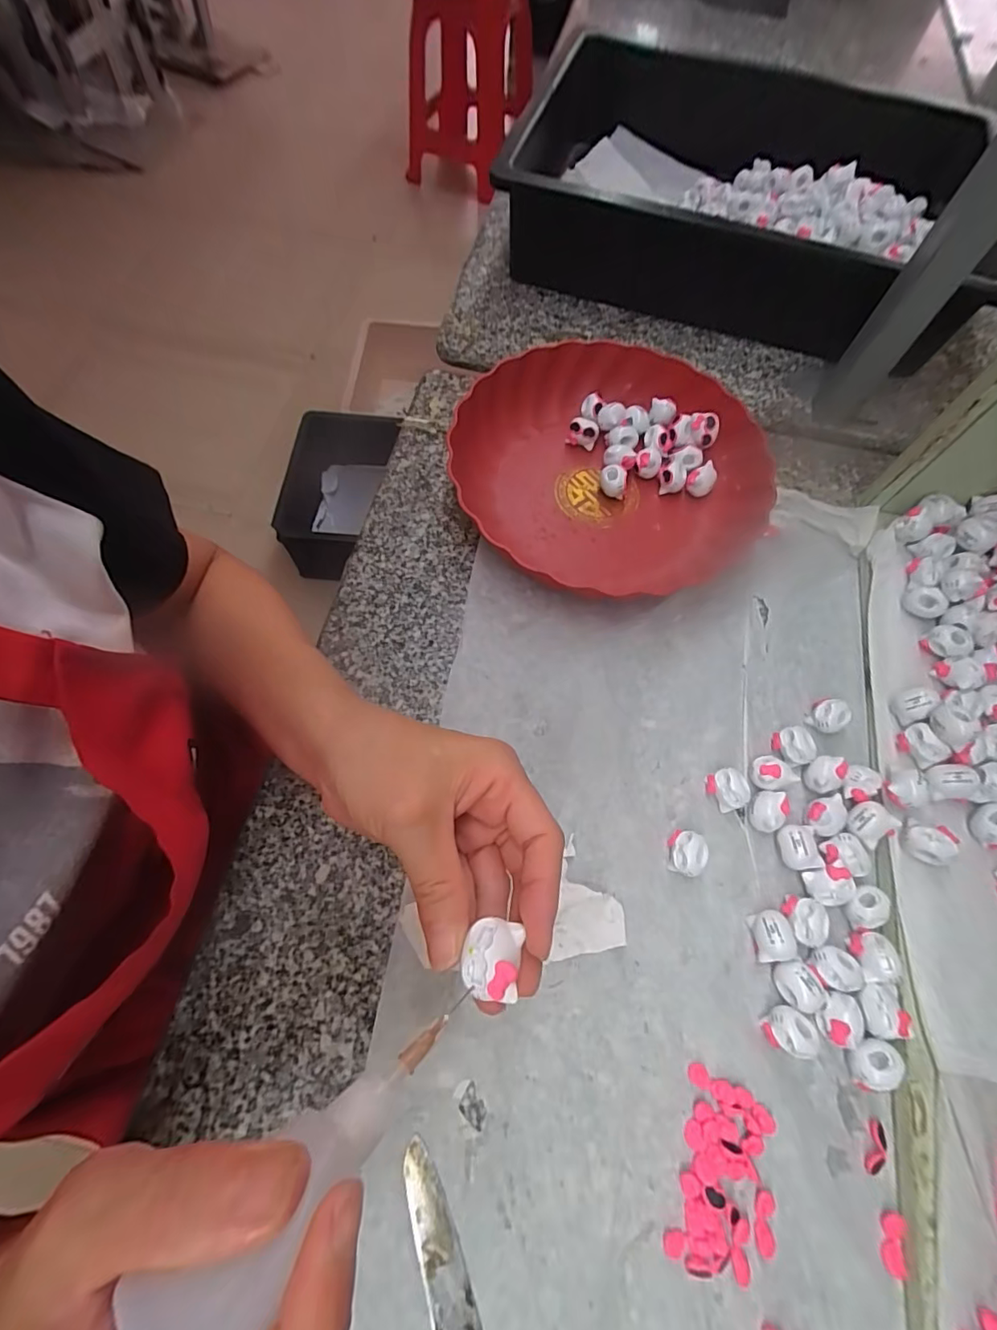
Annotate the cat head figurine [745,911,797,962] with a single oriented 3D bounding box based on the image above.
[{"bbox_3d":[0.159,0.157,0.293,0.021,0.016,0.025,-4,67,-3],"label":"cat head figurine"}]

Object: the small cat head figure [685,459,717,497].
[{"bbox_3d":[0.170,-0.155,0.425,0.022,0.021,0.025,30,70,11],"label":"small cat head figure"}]

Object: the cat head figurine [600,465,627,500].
[{"bbox_3d":[0.095,-0.152,0.421,0.022,0.024,0.019,14,68,4],"label":"cat head figurine"}]

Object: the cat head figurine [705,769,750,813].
[{"bbox_3d":[0.148,0.081,0.327,0.019,0.019,0.025,-20,69,-10],"label":"cat head figurine"}]

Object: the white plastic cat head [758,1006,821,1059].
[{"bbox_3d":[0.159,0.199,0.276,0.024,0.016,0.021,13,68,4],"label":"white plastic cat head"}]

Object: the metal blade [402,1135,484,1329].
[{"bbox_3d":[-0.026,0.289,0.240,0.020,0.004,0.101,-19,69,-9],"label":"metal blade"}]

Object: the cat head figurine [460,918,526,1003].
[{"bbox_3d":[-0.003,0.105,0.180,0.019,0.009,0.025,7,67,1],"label":"cat head figurine"}]

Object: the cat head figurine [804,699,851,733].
[{"bbox_3d":[0.226,0.036,0.350,0.020,0.024,0.022,1,67,-1],"label":"cat head figurine"}]

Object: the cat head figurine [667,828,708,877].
[{"bbox_3d":[0.116,0.116,0.311,0.020,0.019,0.025,11,67,3],"label":"cat head figurine"}]

